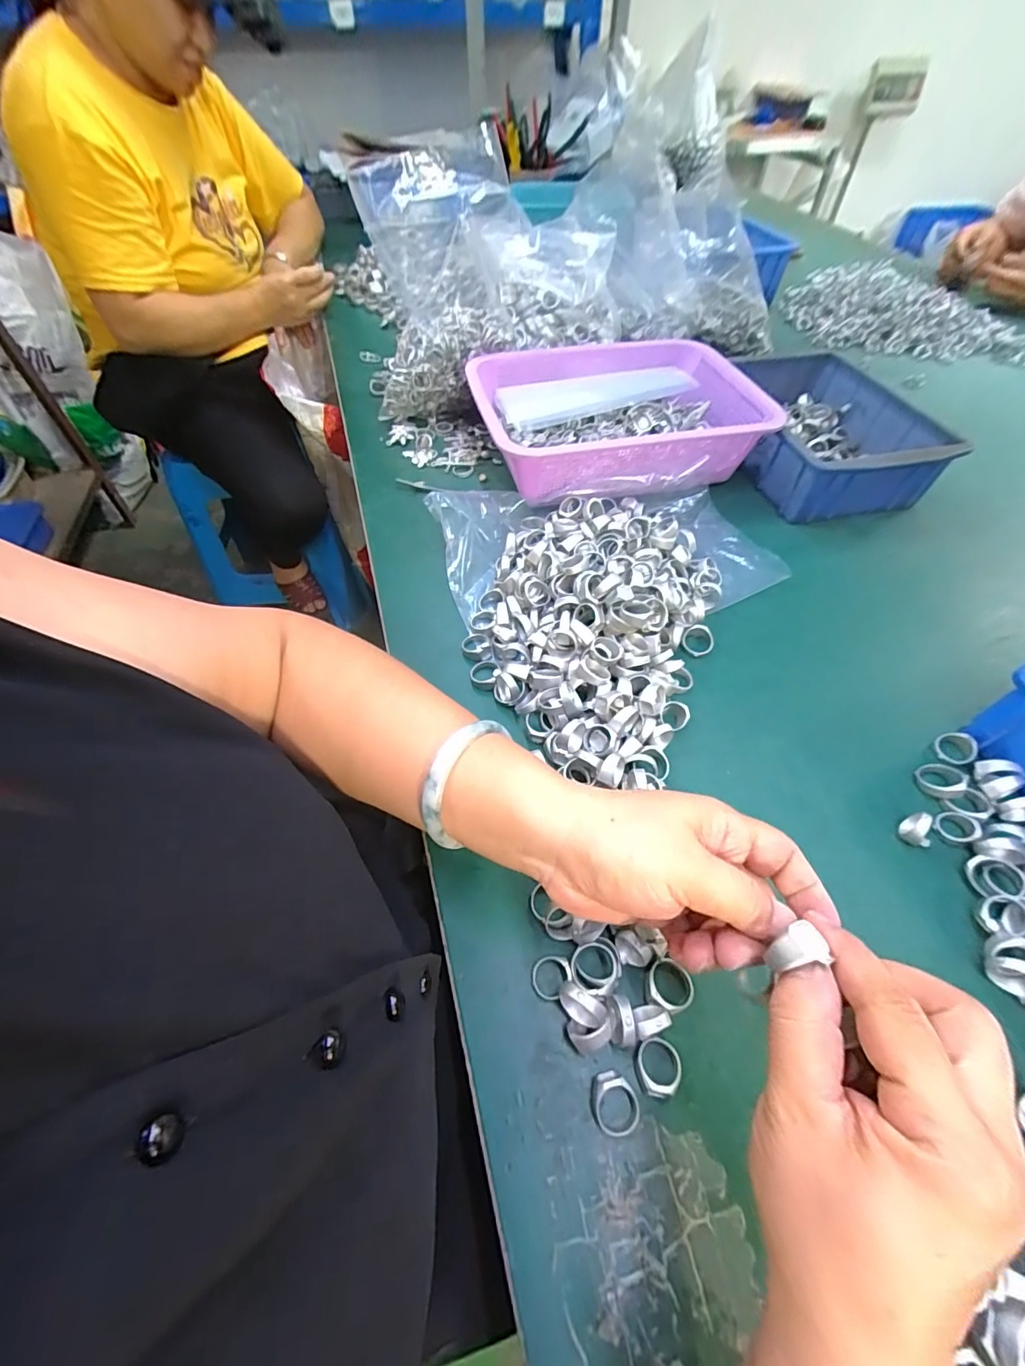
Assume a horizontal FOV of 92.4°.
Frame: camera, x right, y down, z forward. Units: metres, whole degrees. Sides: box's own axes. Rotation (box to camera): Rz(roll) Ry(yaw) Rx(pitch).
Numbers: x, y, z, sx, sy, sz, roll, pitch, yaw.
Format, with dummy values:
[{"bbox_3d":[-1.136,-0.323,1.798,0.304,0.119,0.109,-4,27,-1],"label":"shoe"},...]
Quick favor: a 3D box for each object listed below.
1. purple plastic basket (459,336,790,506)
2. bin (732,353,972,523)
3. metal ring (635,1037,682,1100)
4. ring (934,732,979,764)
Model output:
[{"bbox_3d":[0.115,-0.303,0.557,0.299,0.065,0.224,-12,55,-8],"label":"purple plastic basket"},{"bbox_3d":[0.349,-0.292,0.567,0.179,0.067,0.247,-7,55,-5],"label":"bin"},{"bbox_3d":[0.073,0.193,0.247,0.020,0.012,0.024,21,57,14],"label":"metal ring"},{"bbox_3d":[0.325,0.046,0.358,0.026,0.010,0.023,-25,58,-17],"label":"ring"}]

